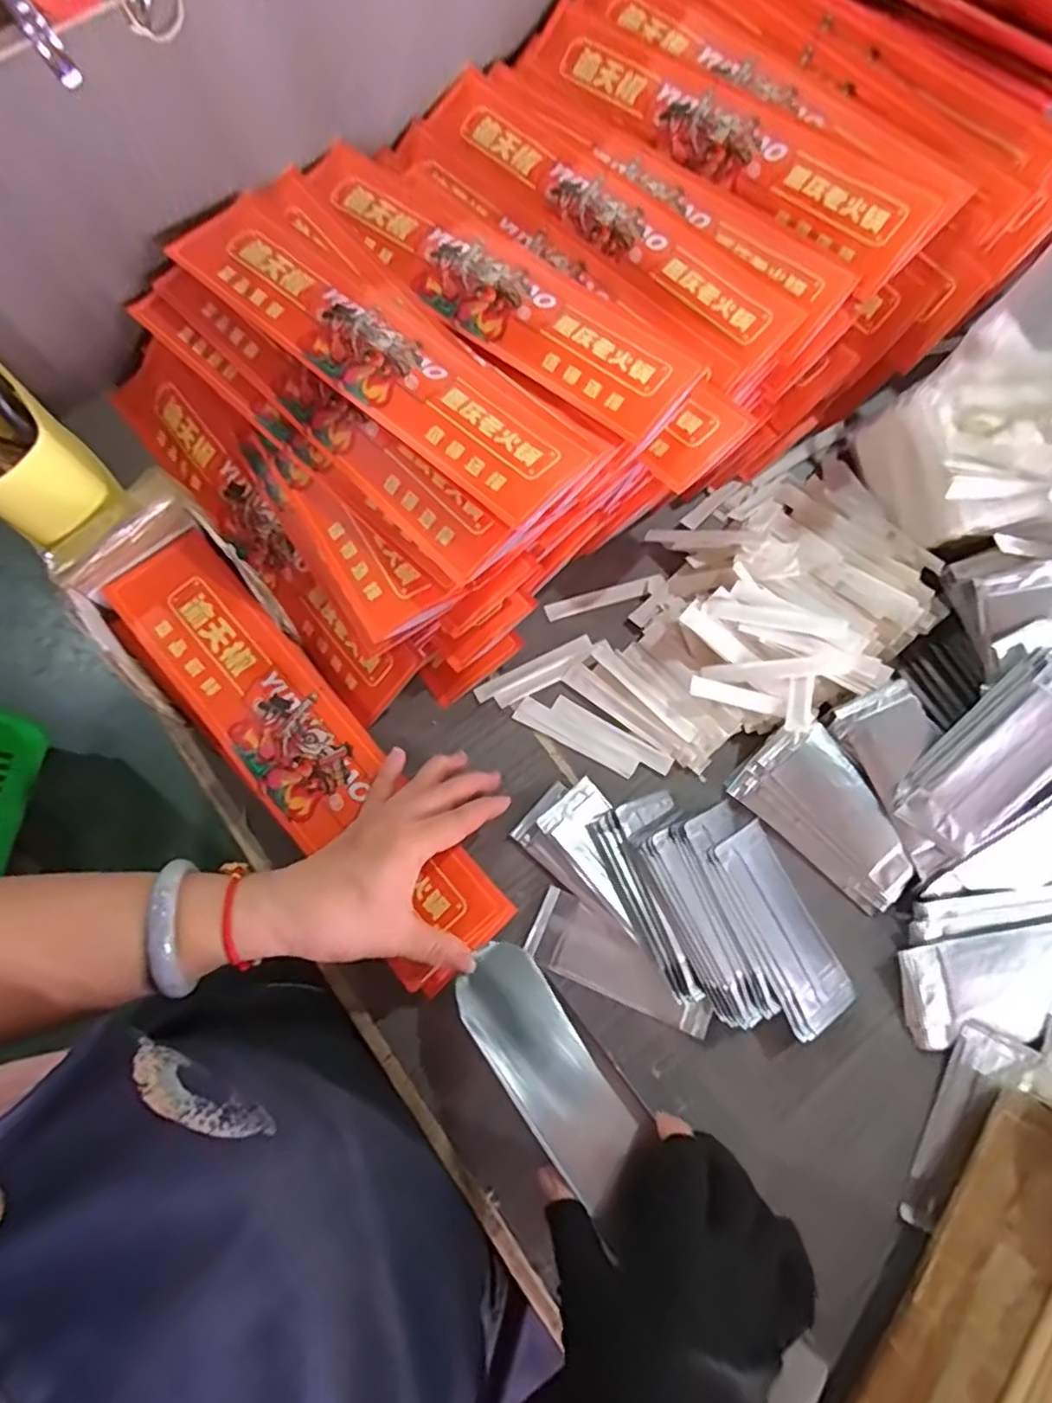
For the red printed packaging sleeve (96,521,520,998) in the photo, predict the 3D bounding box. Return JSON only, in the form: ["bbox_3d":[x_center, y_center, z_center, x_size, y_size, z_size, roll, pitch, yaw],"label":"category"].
[{"bbox_3d":[-0.148,0.029,0.438,0.084,0.031,0.346,-43,80,-9],"label":"red printed packaging sleeve"}]

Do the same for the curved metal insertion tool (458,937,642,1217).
[{"bbox_3d":[0.011,0.212,0.383,0.052,0.013,0.141,-32,85,-14],"label":"curved metal insertion tool"}]

